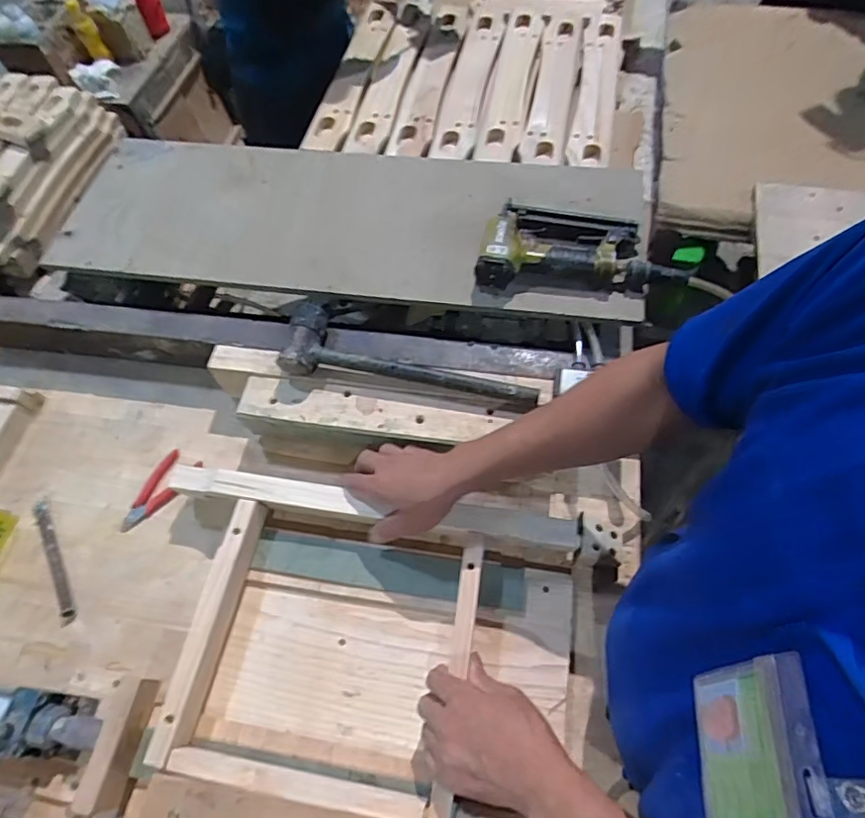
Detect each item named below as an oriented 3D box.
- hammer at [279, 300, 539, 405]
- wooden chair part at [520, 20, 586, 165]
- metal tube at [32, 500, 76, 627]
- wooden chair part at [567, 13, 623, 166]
[{"bbox_3d":[-0.028,-0.068,0.706,0.324,0.058,0.087,7,62,7],"label":"hammer"},{"bbox_3d":[0.225,-0.590,1.022,0.075,0.043,0.478,9,62,9],"label":"wooden chair part"},{"bbox_3d":[-0.485,0.191,0.704,0.020,0.009,0.174,-28,63,-12],"label":"metal tube"},{"bbox_3d":[0.307,-0.606,1.021,0.068,0.029,0.452,10,62,9],"label":"wooden chair part"}]

